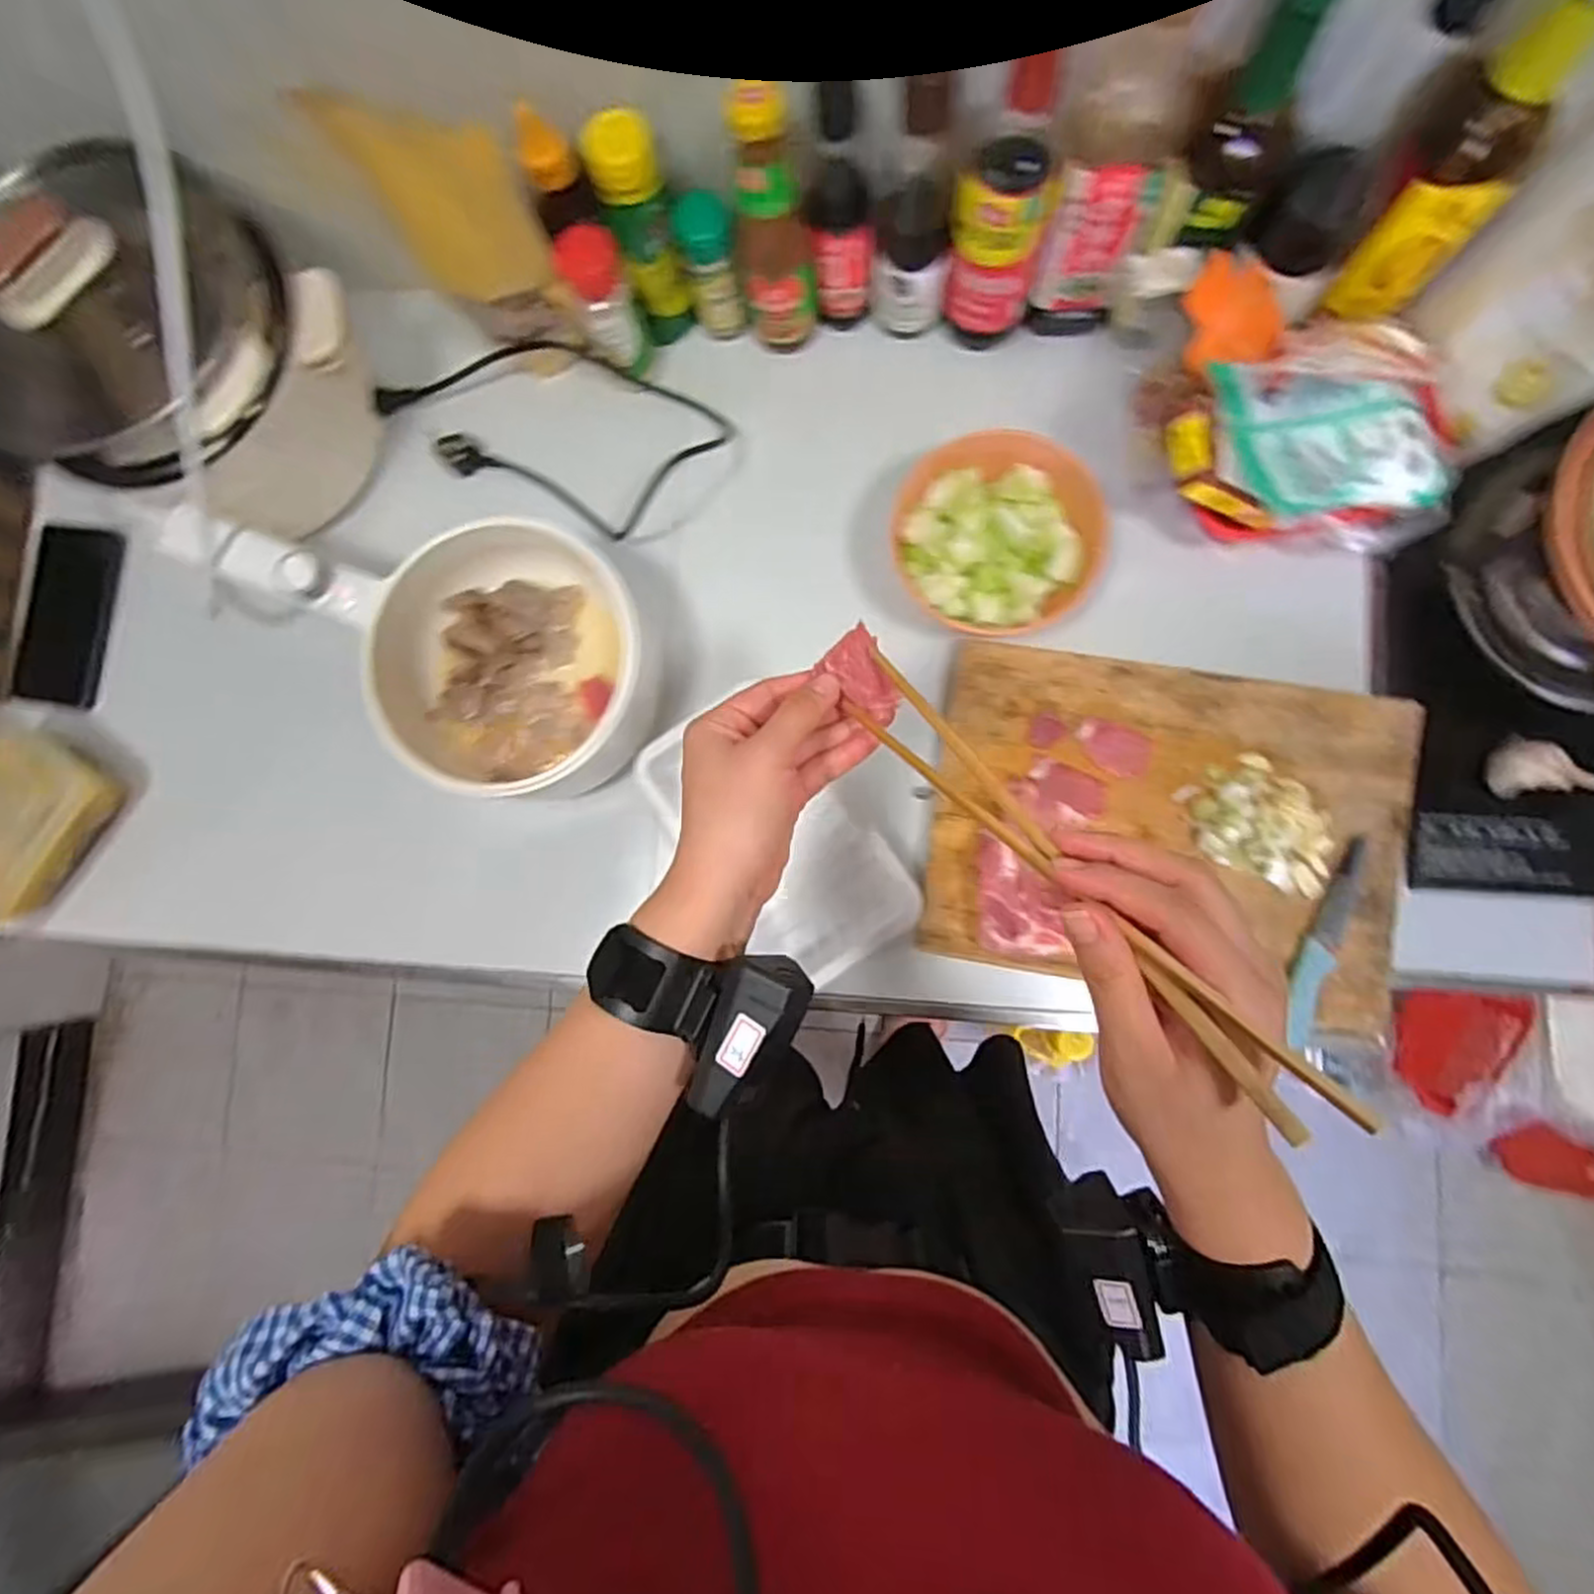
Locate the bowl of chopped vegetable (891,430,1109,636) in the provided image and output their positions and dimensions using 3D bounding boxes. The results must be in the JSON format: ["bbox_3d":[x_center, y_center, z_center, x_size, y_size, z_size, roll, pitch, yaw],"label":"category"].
[{"bbox_3d":[0.144,-0.186,0.549,0.142,0.063,0.126,1,85,4],"label":"bowl of chopped vegetable"}]

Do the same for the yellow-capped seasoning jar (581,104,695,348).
[{"bbox_3d":[-0.110,-0.410,0.549,0.046,0.155,0.058,-14,84,2],"label":"yellow-capped seasoning jar"}]

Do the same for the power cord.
[{"bbox_3d":[-0.198,-0.312,0.612,0.276,0.071,0.137,26,87,6],"label":"power cord"}]

